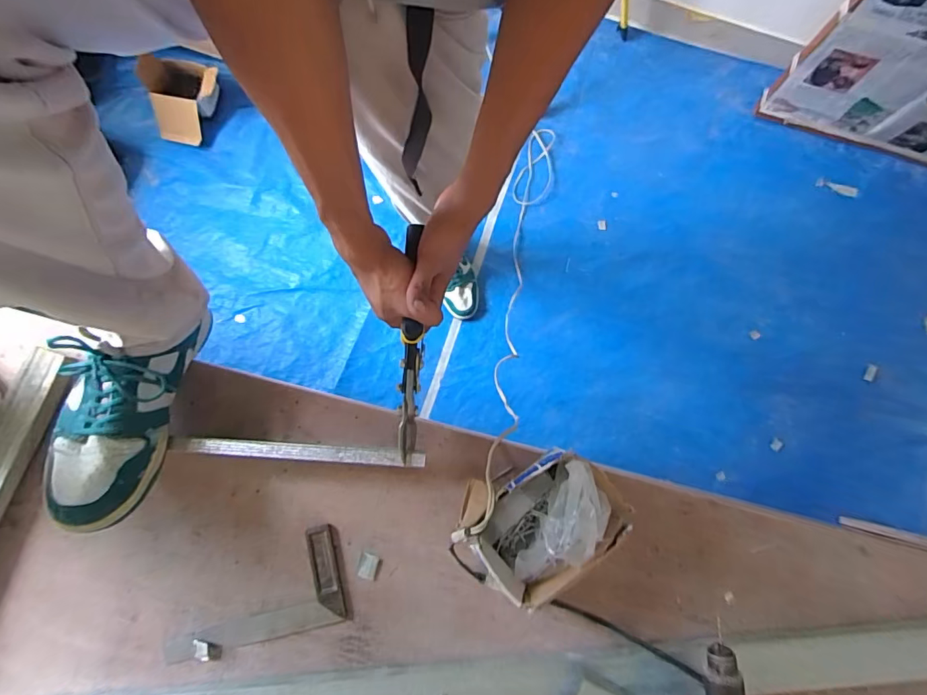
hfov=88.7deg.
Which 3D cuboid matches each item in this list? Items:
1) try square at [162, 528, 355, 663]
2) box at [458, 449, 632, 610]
[{"bbox_3d":[-0.229,0.273,0.517,0.205,0.011,0.101,-16,81,-2],"label":"try square"},{"bbox_3d":[0.074,0.171,0.484,0.147,0.107,0.124,-40,82,-6],"label":"box"}]

